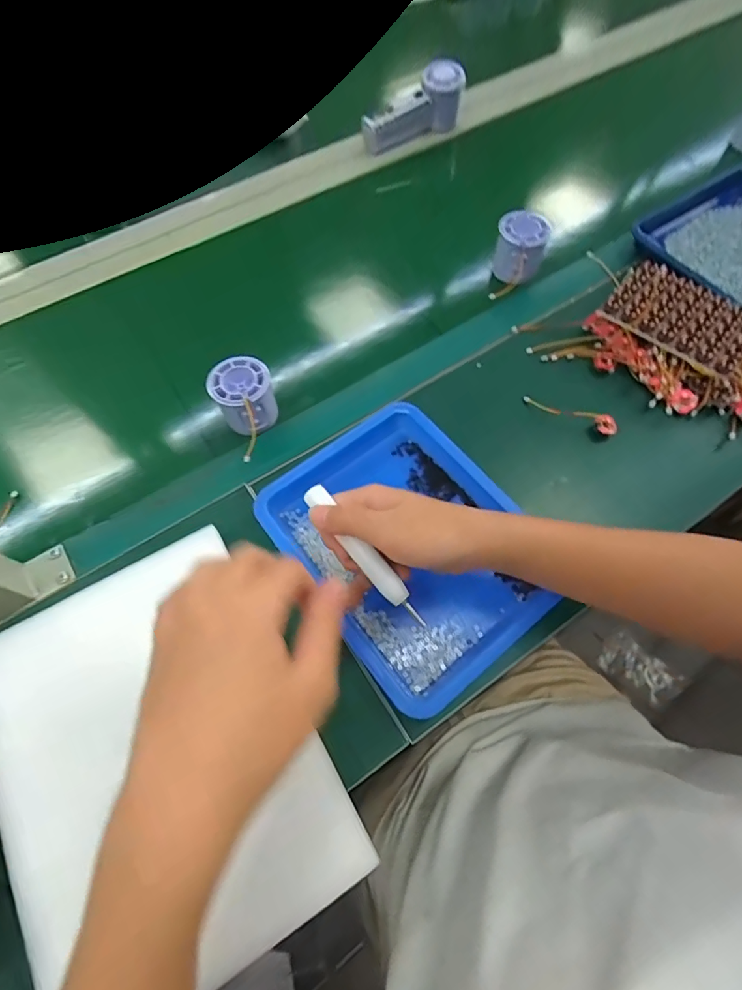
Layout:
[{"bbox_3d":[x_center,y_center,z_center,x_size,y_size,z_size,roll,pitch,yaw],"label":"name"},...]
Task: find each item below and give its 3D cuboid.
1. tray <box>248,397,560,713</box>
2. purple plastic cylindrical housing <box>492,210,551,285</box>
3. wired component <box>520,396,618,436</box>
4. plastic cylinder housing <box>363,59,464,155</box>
[{"bbox_3d":[0.030,0.039,0.381,0.169,0.033,0.220,-36,68,-14],"label":"tray"},{"bbox_3d":[0.167,-0.275,0.521,0.052,0.052,0.065,12,65,8],"label":"purple plastic cylindrical housing"},{"bbox_3d":[0.188,-0.078,0.436,0.087,0.010,0.015,24,68,13],"label":"wired component"},{"bbox_3d":[0.057,-0.537,0.645,0.150,0.067,0.046,-29,67,-11],"label":"plastic cylinder housing"}]

